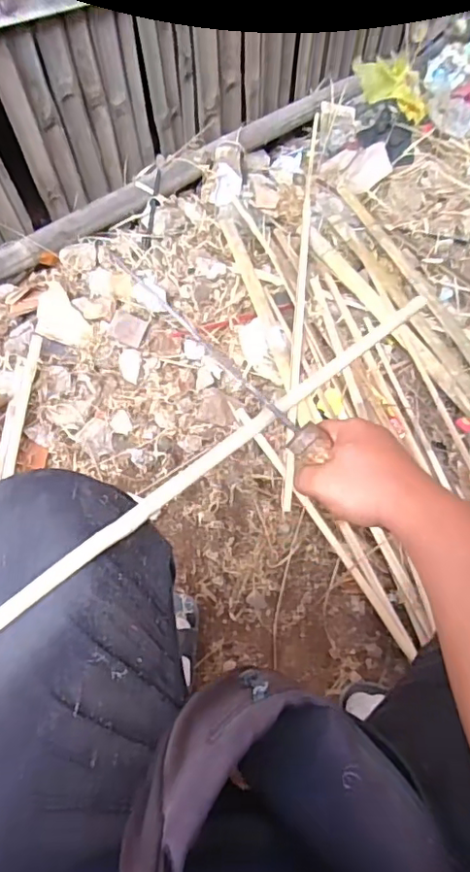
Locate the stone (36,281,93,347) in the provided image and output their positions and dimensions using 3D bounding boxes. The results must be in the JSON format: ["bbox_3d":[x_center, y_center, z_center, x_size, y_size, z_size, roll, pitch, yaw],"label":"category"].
[{"bbox_3d":[-0.276,-0.185,0.870,0.071,0.018,0.115,-33,69,-17],"label":"stone"}]

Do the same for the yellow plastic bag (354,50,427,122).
[{"bbox_3d":[0.323,-0.716,1.153,0.113,0.032,0.190,-8,64,-7],"label":"yellow plastic bag"}]

